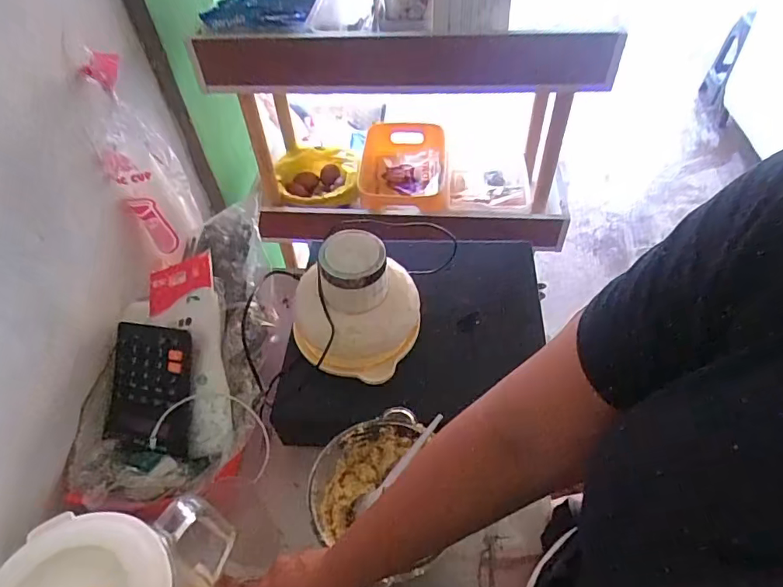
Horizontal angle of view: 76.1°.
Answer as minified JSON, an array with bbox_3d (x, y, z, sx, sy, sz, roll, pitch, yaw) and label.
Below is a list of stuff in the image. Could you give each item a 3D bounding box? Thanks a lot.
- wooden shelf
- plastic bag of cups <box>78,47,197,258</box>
[{"bbox_3d":[0.041,-0.314,0.901,0.573,0.381,0.334,5,51,8],"label":"wooden shelf"},{"bbox_3d":[-0.349,-0.173,0.694,0.088,0.283,0.063,-32,55,-21],"label":"plastic bag of cups"}]

